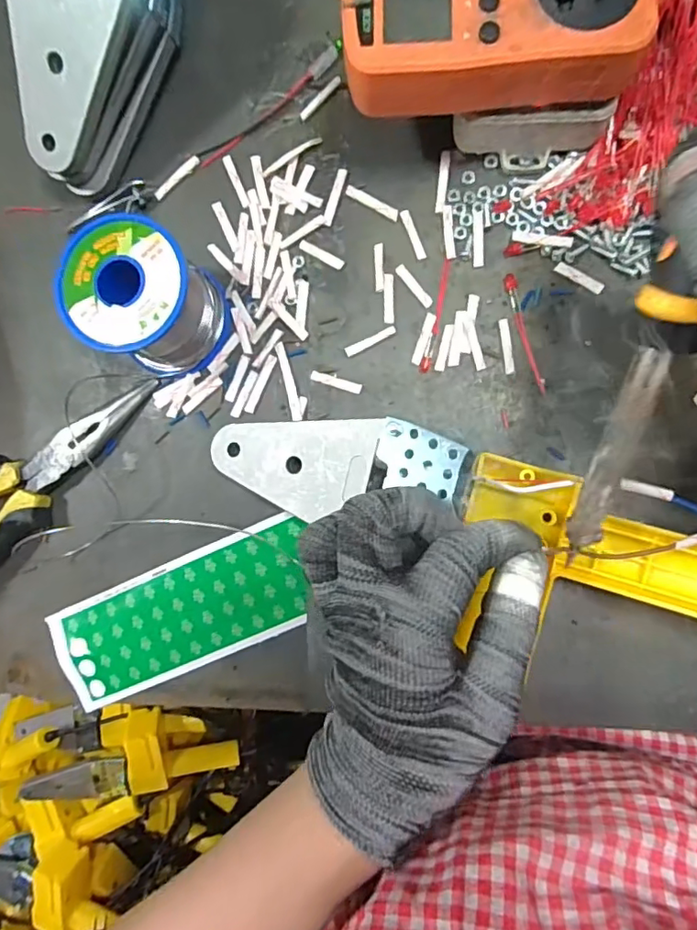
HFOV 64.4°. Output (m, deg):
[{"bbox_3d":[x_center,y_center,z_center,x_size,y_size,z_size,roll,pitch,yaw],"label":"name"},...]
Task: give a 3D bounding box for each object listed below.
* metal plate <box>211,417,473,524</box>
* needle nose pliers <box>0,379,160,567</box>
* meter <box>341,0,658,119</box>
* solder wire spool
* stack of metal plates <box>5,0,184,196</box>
[{"bbox_3d":[-0.008,0.001,0.288,0.134,0.005,0.048,0,88,17],"label":"metal plate"},{"bbox_3d":[-0.191,0.018,0.320,0.193,0.023,0.047,-39,84,5],"label":"needle nose pliers"},{"bbox_3d":[0.063,-0.195,0.242,0.124,0.033,0.065,0,88,8],"label":"meter"},{"bbox_3d":[-0.104,-0.086,0.292,0.063,0.062,0.065,0,88,8],"label":"solder wire spool"},{"bbox_3d":[-0.139,-0.227,0.288,0.063,0.092,0.136,30,92,8],"label":"stack of metal plates"}]

